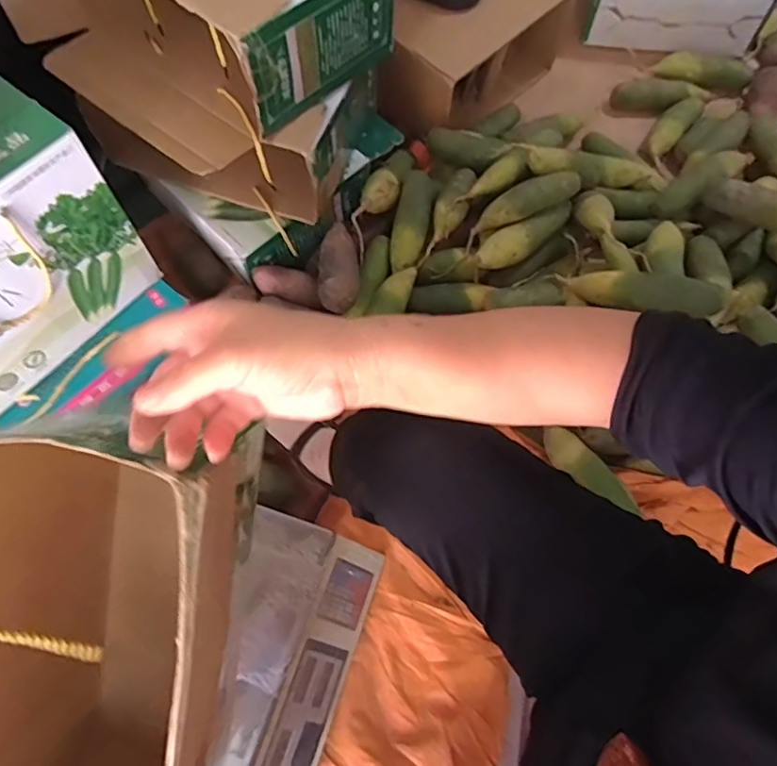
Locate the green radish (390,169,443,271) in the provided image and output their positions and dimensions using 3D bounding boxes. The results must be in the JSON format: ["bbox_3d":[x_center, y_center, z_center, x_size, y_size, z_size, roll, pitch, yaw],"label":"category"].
[{"bbox_3d":[0.041,-0.276,0.936,0.061,0.051,0.178,11,68,3],"label":"green radish"}]

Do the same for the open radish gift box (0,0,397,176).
[{"bbox_3d":[-0.252,-0.513,0.742,0.391,0.158,0.354,38,72,13],"label":"open radish gift box"}]

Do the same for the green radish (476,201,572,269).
[{"bbox_3d":[0.230,-0.239,0.929,0.201,0.059,0.056,-31,72,-13],"label":"green radish"}]

